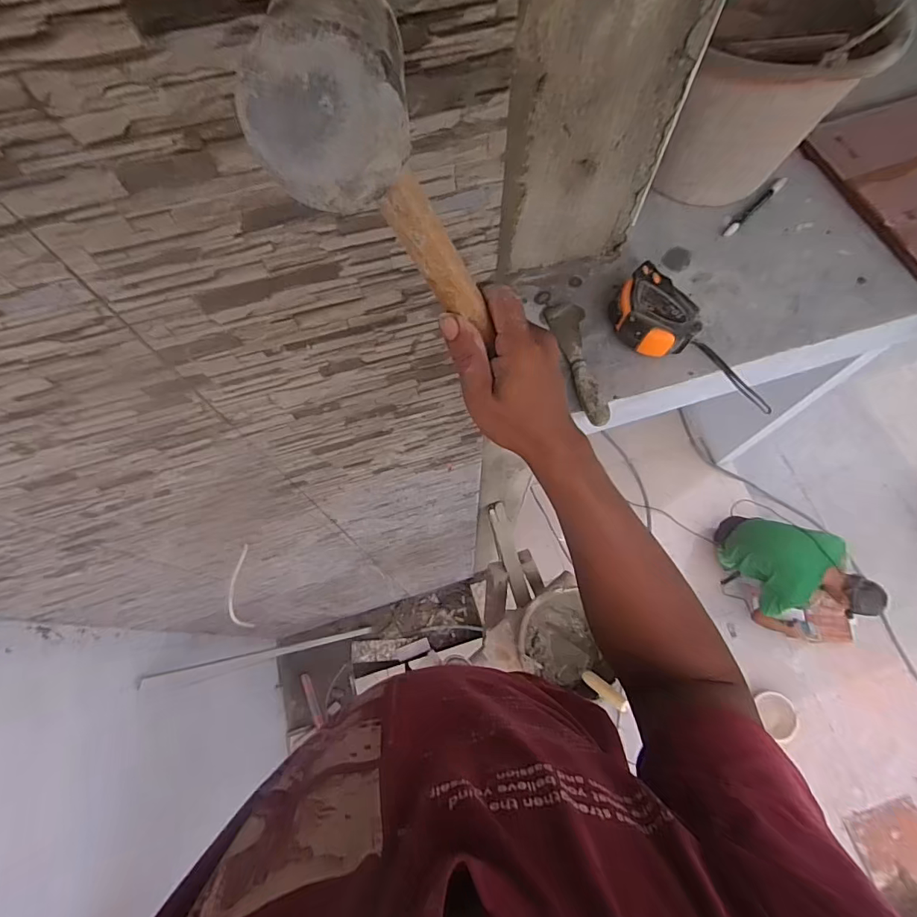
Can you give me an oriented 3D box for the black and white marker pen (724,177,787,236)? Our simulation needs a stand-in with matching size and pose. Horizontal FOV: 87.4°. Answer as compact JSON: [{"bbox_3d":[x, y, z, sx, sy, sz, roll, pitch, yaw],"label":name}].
[{"bbox_3d":[0.406,-0.343,0.656,0.137,0.010,0.013,-42,75,-15],"label":"black and white marker pen"}]

